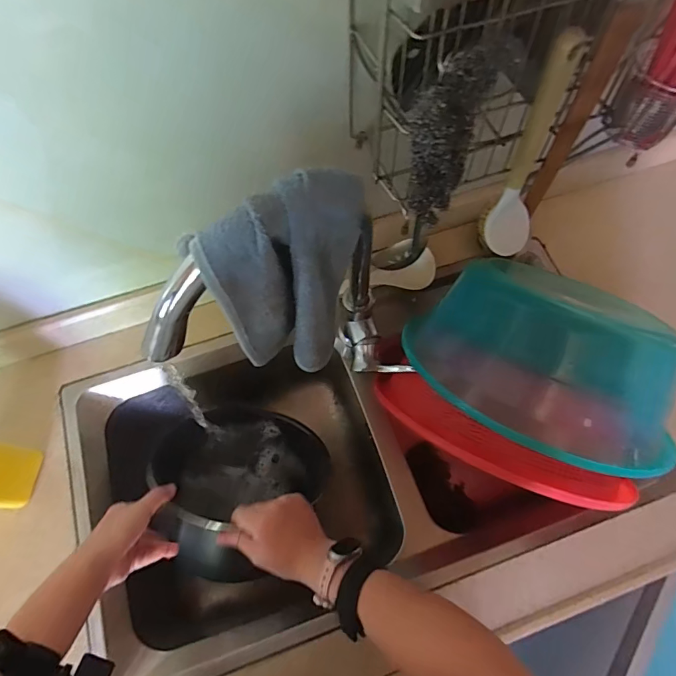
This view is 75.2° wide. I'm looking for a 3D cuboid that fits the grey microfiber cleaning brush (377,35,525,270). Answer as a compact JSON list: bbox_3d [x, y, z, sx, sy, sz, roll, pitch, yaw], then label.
[{"bbox_3d":[0.075,-0.130,0.340,0.048,0.180,0.044,25,47,10],"label":"grey microfiber cleaning brush"}]

